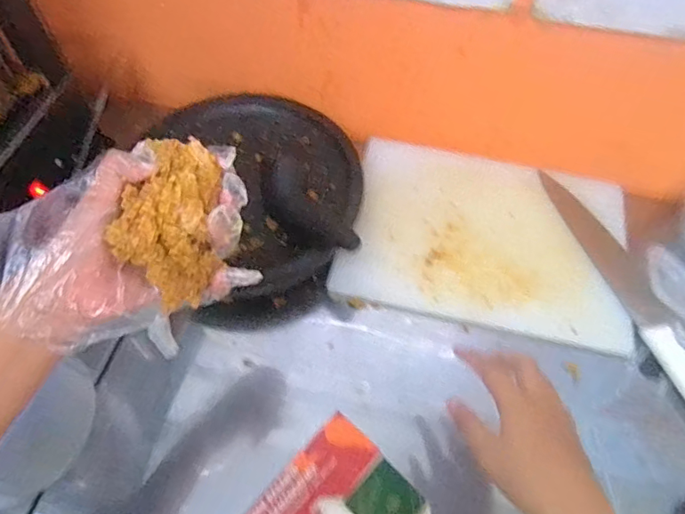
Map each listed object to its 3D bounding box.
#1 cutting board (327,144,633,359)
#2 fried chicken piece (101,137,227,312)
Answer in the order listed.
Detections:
[{"bbox_3d":[0.180,-0.030,0.628,0.341,0.017,0.248,13,59,6],"label":"cutting board"},{"bbox_3d":[-0.118,-0.028,0.346,0.054,0.051,0.104,1,59,-1],"label":"fried chicken piece"}]

